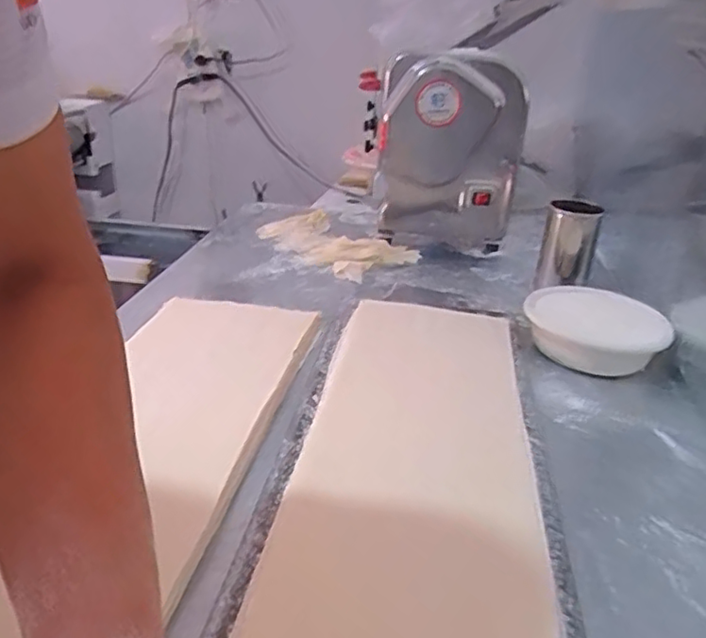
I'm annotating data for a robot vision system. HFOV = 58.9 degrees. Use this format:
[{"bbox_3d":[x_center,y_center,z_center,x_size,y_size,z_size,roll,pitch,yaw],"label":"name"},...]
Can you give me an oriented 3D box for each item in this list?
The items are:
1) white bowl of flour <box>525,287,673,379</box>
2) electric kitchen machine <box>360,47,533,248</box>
[{"bbox_3d":[0.335,0.016,0.889,0.179,0.067,0.198,2,26,-2],"label":"white bowl of flour"},{"bbox_3d":[0.179,-0.324,1.234,0.288,0.353,0.280,10,27,13],"label":"electric kitchen machine"}]

